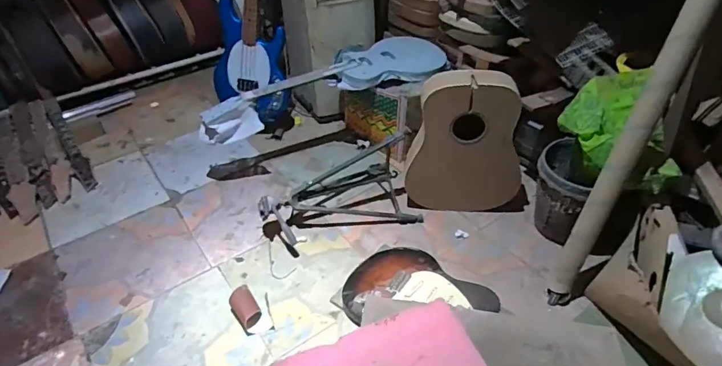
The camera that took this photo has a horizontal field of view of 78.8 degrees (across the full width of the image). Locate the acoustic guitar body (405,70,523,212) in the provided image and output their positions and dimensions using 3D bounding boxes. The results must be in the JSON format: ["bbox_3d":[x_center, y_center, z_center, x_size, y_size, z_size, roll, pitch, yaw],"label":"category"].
[{"bbox_3d":[0.345,-0.119,1.424,0.371,0.469,0.109,6,42,8],"label":"acoustic guitar body"}]

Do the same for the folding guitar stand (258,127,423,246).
[{"bbox_3d":[-0.089,-0.022,1.523,0.536,0.279,0.333,-10,42,-11],"label":"folding guitar stand"}]

